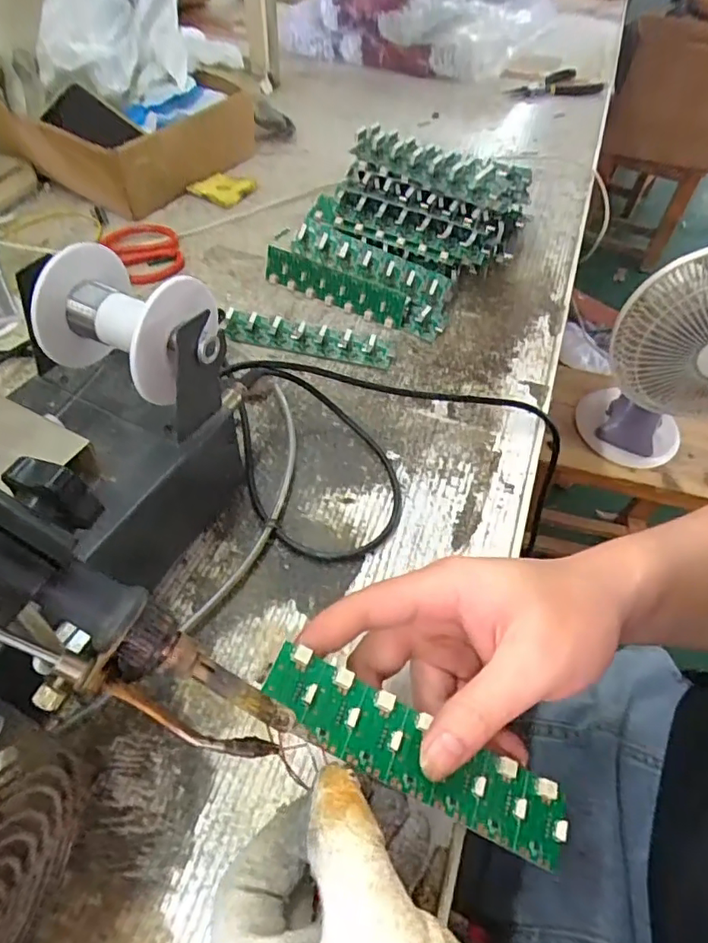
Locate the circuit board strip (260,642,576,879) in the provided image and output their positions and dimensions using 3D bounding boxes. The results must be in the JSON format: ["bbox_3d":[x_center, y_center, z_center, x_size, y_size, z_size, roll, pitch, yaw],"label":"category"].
[{"bbox_3d":[0.027,0.115,0.226,0.137,0.008,0.030,31,52,-3],"label":"circuit board strip"}]

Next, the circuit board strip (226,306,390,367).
[{"bbox_3d":[-0.036,-0.110,0.454,0.137,0.015,0.032,12,51,3],"label":"circuit board strip"}]

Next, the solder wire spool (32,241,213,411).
[{"bbox_3d":[-0.113,-0.078,0.288,0.086,0.049,0.061,22,52,12],"label":"solder wire spool"}]

